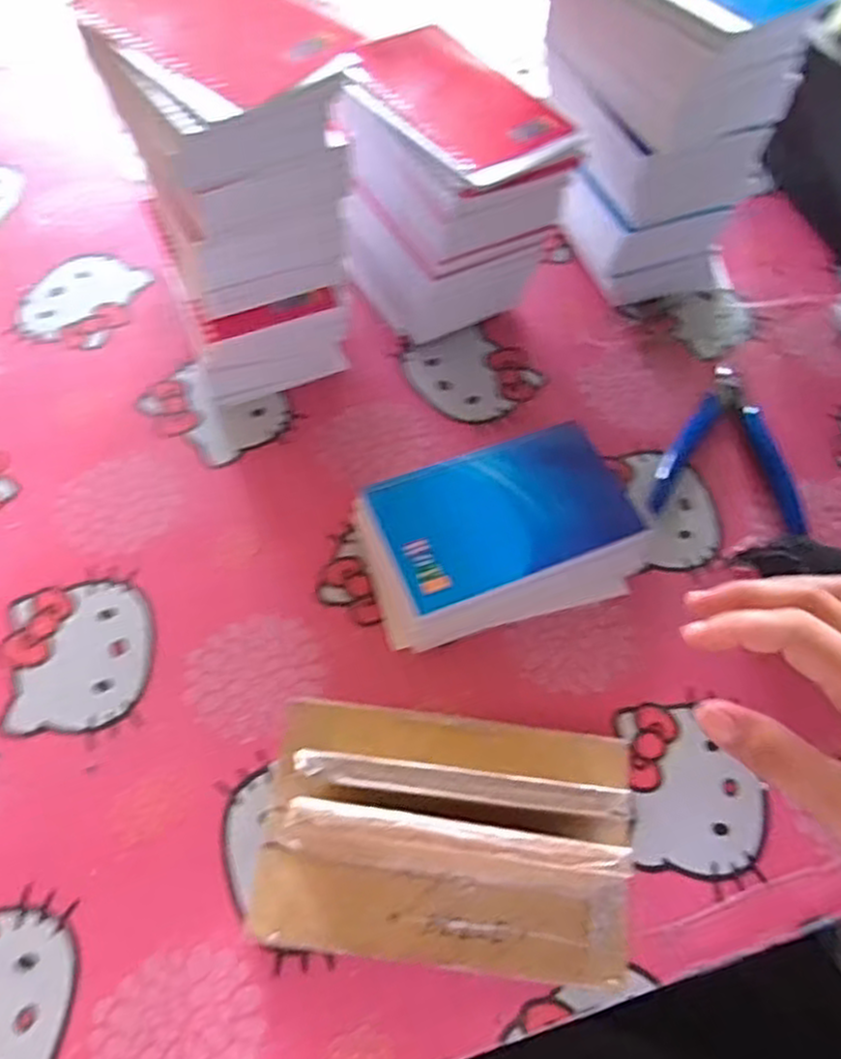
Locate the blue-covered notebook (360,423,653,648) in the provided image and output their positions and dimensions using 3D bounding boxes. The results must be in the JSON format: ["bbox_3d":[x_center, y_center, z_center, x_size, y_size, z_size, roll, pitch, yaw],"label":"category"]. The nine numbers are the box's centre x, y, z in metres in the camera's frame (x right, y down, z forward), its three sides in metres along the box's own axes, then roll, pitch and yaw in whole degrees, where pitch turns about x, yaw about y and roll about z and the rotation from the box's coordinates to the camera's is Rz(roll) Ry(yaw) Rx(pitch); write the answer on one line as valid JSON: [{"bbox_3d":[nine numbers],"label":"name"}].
[{"bbox_3d":[0.043,0.003,0.410,0.140,0.034,0.093,-16,61,-12],"label":"blue-covered notebook"}]

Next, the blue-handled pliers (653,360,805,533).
[{"bbox_3d":[0.188,-0.053,0.463,0.083,0.012,0.116,14,59,6],"label":"blue-handled pliers"}]

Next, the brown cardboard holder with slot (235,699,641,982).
[{"bbox_3d":[0.015,0.122,0.317,0.156,0.075,0.100,7,59,2],"label":"brown cardboard holder with slot"}]

